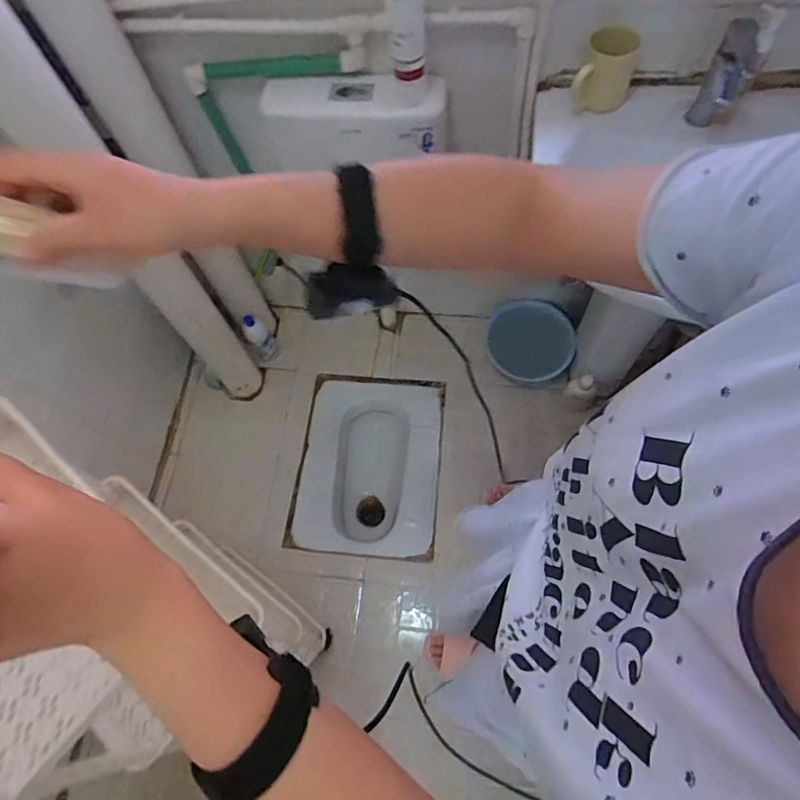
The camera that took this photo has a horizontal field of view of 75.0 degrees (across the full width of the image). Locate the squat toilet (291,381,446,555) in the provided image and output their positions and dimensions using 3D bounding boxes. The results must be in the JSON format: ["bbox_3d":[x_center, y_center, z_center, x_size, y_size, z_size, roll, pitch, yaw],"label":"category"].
[{"bbox_3d":[-0.088,0.215,1.634,0.401,0.205,0.514,4,67,5],"label":"squat toilet"}]

